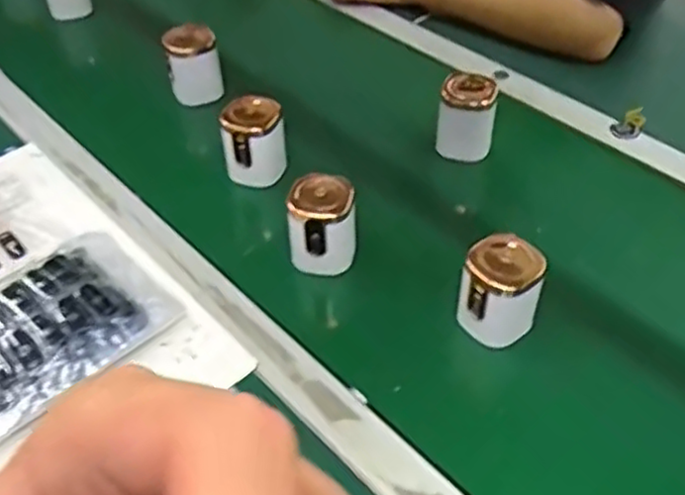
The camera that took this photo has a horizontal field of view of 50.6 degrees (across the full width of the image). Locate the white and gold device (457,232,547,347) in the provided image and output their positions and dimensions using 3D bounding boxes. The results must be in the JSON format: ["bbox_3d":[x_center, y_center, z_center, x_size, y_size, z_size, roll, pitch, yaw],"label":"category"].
[{"bbox_3d":[0.124,0.033,0.572,0.062,0.075,0.052,18,48,19],"label":"white and gold device"}]

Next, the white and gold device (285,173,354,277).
[{"bbox_3d":[-0.018,-0.021,0.640,0.056,0.073,0.061,-3,45,0],"label":"white and gold device"}]

